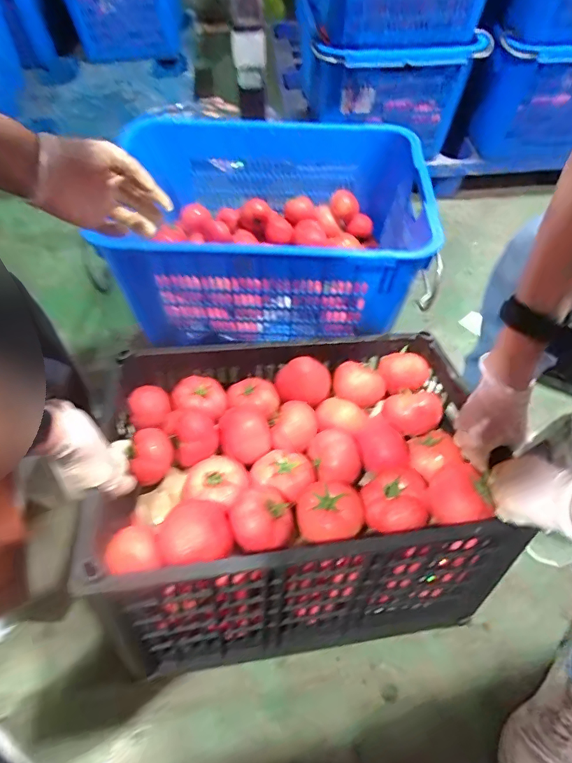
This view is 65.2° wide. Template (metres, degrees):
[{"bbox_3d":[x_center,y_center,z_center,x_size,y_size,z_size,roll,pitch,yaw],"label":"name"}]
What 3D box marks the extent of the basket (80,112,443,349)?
[{"bbox_3d":[-0.033,-0.334,0.982,0.618,0.288,0.522,-1,54,0],"label":"basket"}]

